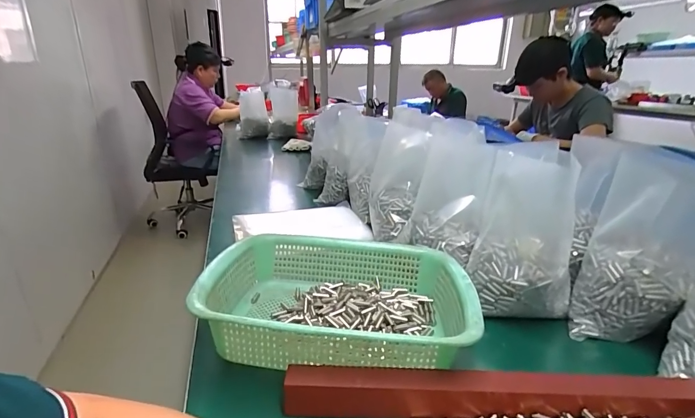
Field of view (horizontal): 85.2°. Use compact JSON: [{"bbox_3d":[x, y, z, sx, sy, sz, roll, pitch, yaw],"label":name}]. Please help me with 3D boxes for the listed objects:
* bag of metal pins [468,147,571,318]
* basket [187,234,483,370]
[{"bbox_3d":[0.240,0.034,0.510,0.127,0.196,0.121,9,22,23],"label":"bag of metal pins"},{"bbox_3d":[-0.005,0.103,0.457,0.286,0.114,0.221,-5,22,5],"label":"basket"}]

